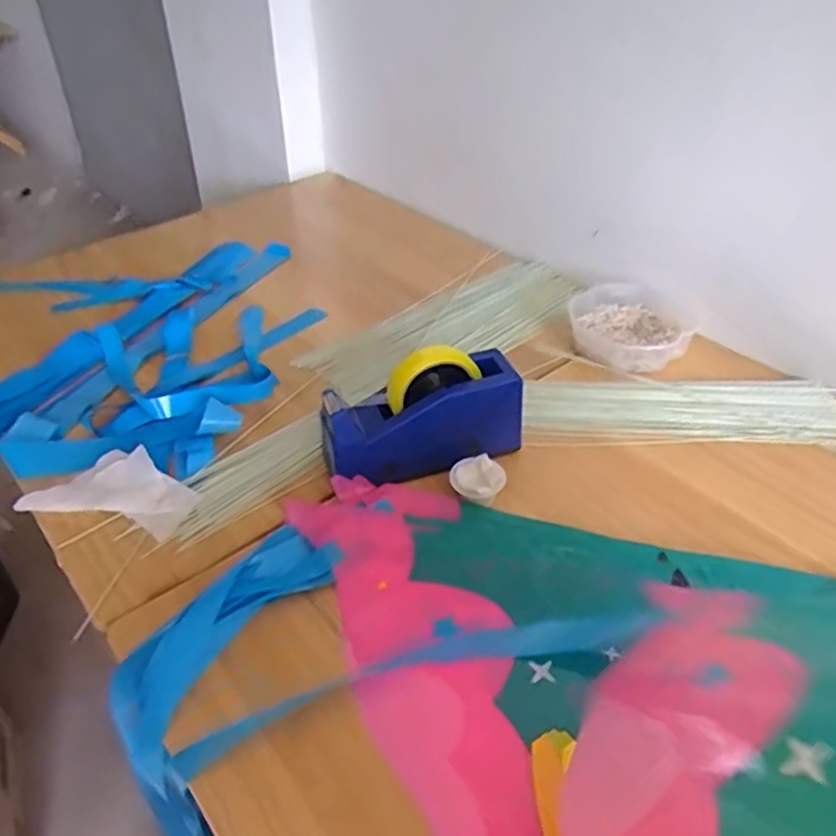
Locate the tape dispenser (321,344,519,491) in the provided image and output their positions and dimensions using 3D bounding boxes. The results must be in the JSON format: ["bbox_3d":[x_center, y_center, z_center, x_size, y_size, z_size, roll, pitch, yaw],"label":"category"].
[{"bbox_3d":[0.004,-0.003,0.696,0.202,0.124,0.063,-11,40,-13],"label":"tape dispenser"}]

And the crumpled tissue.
[{"bbox_3d":[-0.309,0.071,0.705,0.174,0.026,0.088,12,40,15],"label":"crumpled tissue"}]

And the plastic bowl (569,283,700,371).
[{"bbox_3d":[0.276,-0.123,0.899,0.153,0.042,0.170,9,39,11],"label":"plastic bowl"}]

